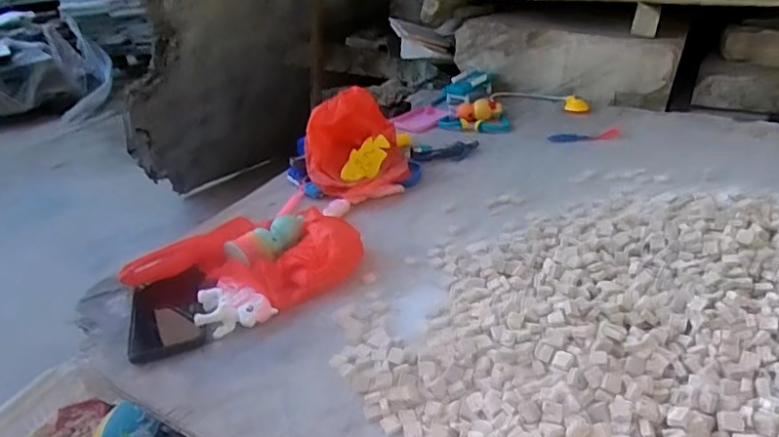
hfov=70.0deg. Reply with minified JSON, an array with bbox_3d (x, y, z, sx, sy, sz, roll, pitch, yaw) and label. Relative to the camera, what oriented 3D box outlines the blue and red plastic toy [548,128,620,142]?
[{"bbox_3d":[0.351,-0.149,1.005,0.126,0.006,0.037,-4,31,4],"label":"blue and red plastic toy"}]

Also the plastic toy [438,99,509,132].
[{"bbox_3d":[0.169,-0.206,1.112,0.133,0.031,0.103,0,31,11],"label":"plastic toy"}]

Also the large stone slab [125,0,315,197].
[{"bbox_3d":[-0.465,-0.374,1.546,0.536,0.959,0.057,-39,73,-24],"label":"large stone slab"}]

